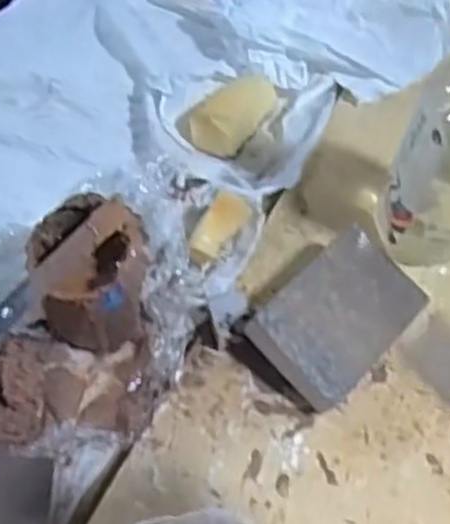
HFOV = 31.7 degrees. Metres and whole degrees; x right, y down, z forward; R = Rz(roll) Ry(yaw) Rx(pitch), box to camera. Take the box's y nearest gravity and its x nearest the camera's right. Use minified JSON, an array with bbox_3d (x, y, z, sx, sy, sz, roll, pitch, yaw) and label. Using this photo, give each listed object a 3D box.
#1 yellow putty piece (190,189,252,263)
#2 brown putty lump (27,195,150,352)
[{"bbox_3d":[-0.004,-0.021,0.522,0.024,0.019,0.051,26,60,12],"label":"yellow putty piece"},{"bbox_3d":[-0.081,0.006,0.474,0.066,0.077,0.085,3,57,-1],"label":"brown putty lump"}]

